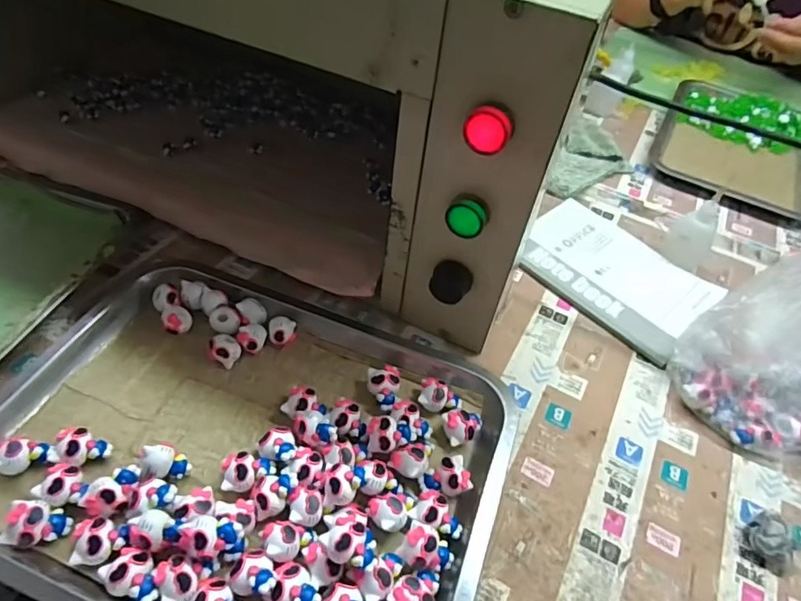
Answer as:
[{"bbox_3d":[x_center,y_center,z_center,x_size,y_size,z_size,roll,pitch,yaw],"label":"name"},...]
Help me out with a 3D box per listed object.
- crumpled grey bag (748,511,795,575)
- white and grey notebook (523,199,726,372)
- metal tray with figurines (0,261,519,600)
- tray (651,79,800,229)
[{"bbox_3d":[0.261,0.172,0.374,0.026,0.019,0.035,-7,50,-12],"label":"crumpled grey bag"},{"bbox_3d":[0.222,-0.033,0.555,0.188,0.008,0.142,38,56,24],"label":"white and grey notebook"},{"bbox_3d":[-0.105,0.096,0.375,0.352,0.036,0.269,19,50,10],"label":"metal tray with figurines"},{"bbox_3d":[0.484,-0.231,0.746,0.207,0.029,0.293,25,51,15],"label":"tray"}]

